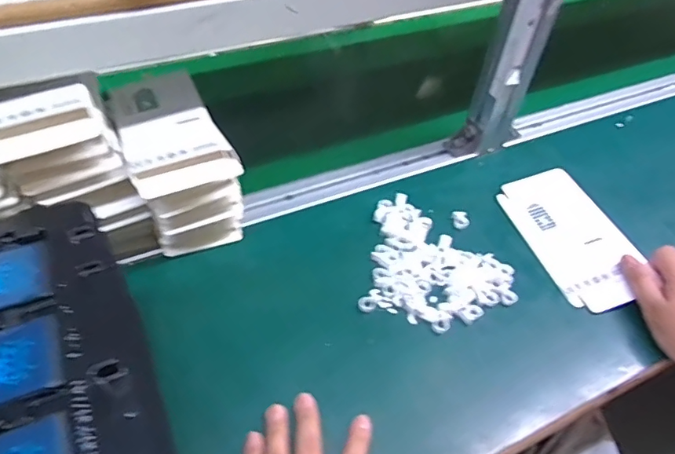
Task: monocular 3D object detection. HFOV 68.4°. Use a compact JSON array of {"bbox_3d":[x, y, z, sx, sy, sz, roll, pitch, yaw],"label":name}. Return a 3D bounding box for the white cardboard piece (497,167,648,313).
[{"bbox_3d":[0.246,0.006,0.525,0.090,0.006,0.176,-19,50,-1],"label":"white cardboard piece"}]

